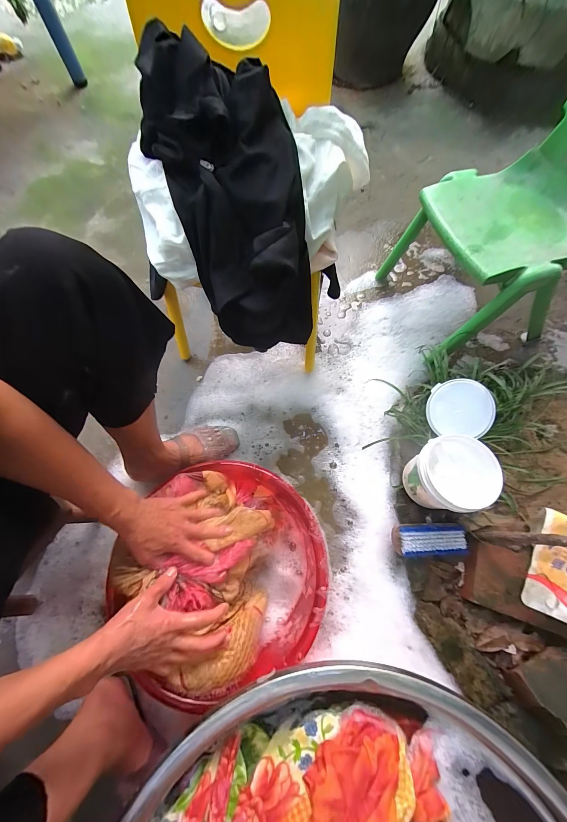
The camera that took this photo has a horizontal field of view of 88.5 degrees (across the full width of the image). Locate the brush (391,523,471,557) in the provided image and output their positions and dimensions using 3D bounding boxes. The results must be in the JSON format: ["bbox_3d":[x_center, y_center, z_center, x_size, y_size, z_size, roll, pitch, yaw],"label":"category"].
[{"bbox_3d":[0.274,0.244,0.550,0.129,0.037,0.057,-2,70,1],"label":"brush"}]

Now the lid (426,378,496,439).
[{"bbox_3d":[0.356,-0.006,0.585,0.119,0.009,0.111,4,95,14],"label":"lid"}]

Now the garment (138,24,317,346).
[{"bbox_3d":[-0.069,-0.310,0.440,0.203,0.139,0.435,-20,106,-6],"label":"garment"}]

